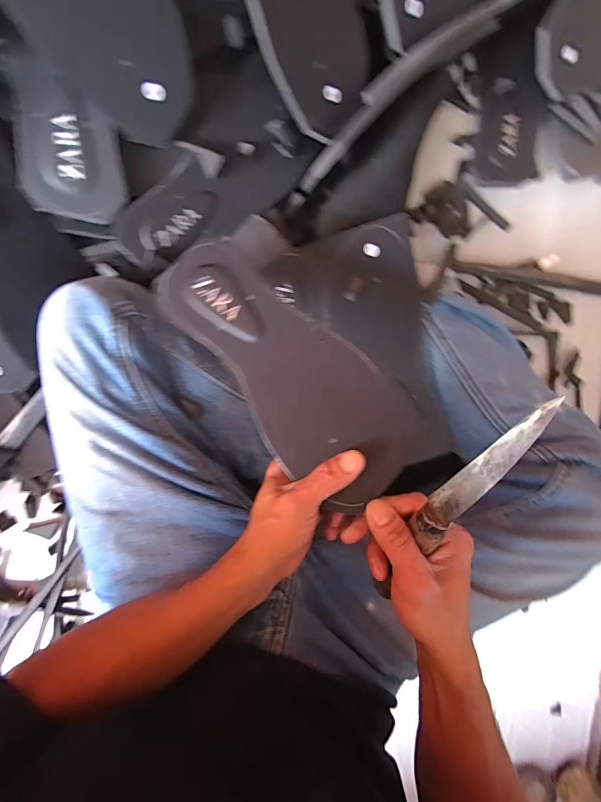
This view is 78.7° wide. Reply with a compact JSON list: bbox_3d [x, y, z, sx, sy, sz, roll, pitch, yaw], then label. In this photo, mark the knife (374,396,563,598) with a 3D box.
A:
[{"bbox_3d":[0.091,0.074,0.240,0.015,0.020,0.205,15,129,-8],"label":"knife"}]

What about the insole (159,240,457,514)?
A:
[{"bbox_3d":[-0.015,-0.025,0.291,0.252,0.009,0.099,44,90,10],"label":"insole"}]

